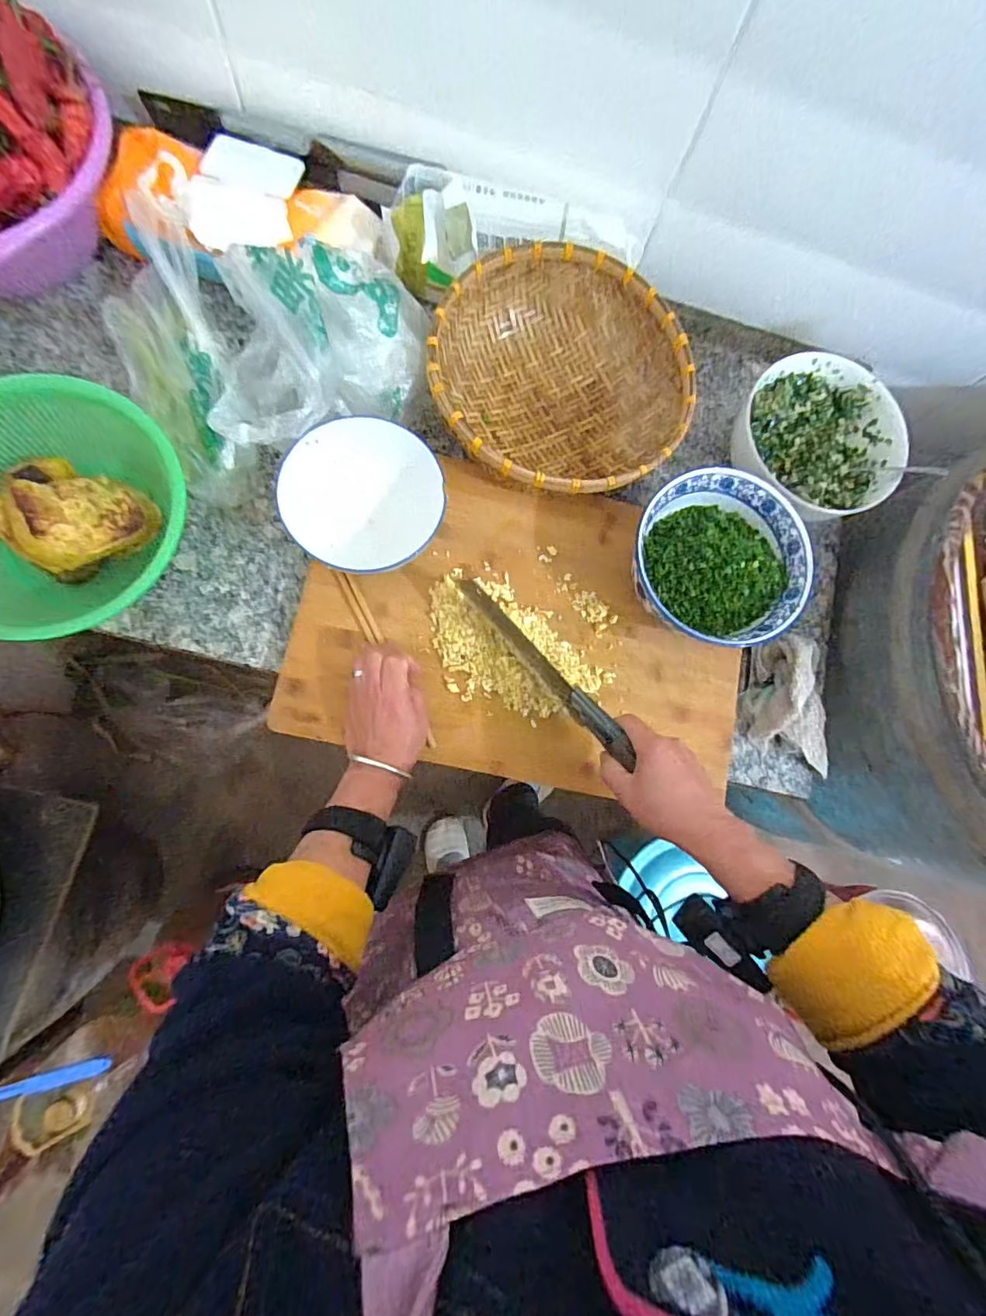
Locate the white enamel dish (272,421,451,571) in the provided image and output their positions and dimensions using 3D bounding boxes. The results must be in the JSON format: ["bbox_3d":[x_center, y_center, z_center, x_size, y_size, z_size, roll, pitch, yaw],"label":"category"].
[{"bbox_3d":[-0.123,-0.149,0.501,0.142,0.071,0.148,1,83,-7],"label":"white enamel dish"}]

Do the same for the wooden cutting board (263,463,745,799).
[{"bbox_3d":[0.039,-0.037,0.531,0.452,0.028,0.300,12,82,-5],"label":"wooden cutting board"}]

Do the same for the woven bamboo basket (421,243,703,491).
[{"bbox_3d":[0.066,-0.292,0.559,0.260,0.094,0.261,1,83,-7],"label":"woven bamboo basket"}]

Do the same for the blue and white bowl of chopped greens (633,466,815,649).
[{"bbox_3d":[0.218,-0.093,0.531,0.176,0.081,0.171,1,83,-7],"label":"blue and white bowl of chopped greens"}]

